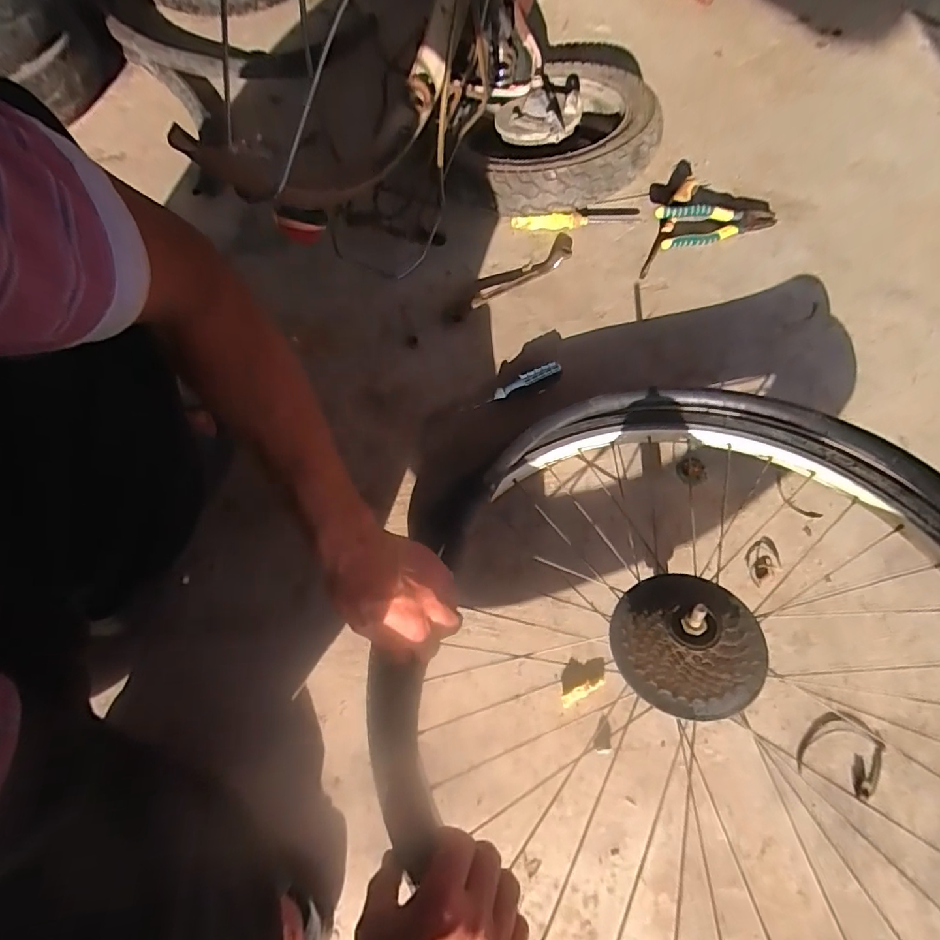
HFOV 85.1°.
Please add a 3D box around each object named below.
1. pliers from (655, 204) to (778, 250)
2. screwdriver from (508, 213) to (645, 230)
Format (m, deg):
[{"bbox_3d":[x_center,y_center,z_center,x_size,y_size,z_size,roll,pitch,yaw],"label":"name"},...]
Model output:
[{"bbox_3d":[0.393,-0.389,0.810,0.190,0.023,0.064,-6,67,-4],"label":"pliers"},{"bbox_3d":[0.169,-0.398,0.813,0.205,0.025,0.019,-6,67,-4],"label":"screwdriver"}]

